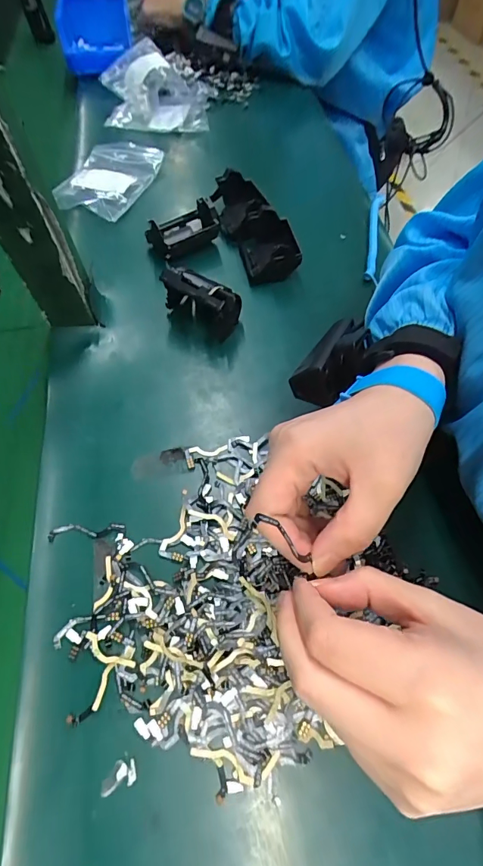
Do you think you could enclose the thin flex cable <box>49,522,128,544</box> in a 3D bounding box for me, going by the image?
[{"bbox_3d":[-0.111,0.070,0.303,0.055,0.004,0.012,-5,61,-1],"label":"thin flex cable"}]

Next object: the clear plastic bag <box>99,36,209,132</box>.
[{"bbox_3d":[-0.126,-0.490,0.598,0.151,0.042,0.185,-6,61,-2],"label":"clear plastic bag"}]

